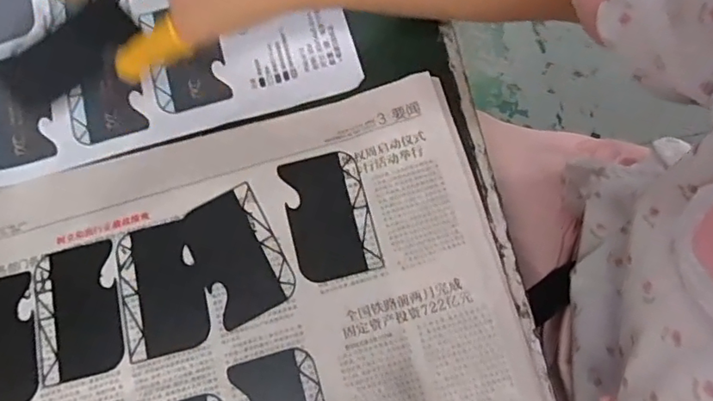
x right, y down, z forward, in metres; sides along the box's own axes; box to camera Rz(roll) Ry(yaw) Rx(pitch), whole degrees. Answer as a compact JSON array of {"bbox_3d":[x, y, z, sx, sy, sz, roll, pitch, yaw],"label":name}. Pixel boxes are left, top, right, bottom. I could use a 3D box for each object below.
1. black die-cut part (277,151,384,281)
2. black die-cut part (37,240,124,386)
[{"bbox_3d":[-0.018,0.009,0.357,0.053,0.004,0.082,-14,73,-3],"label":"black die-cut part"},{"bbox_3d":[-0.178,0.070,0.349,0.051,0.004,0.082,-13,73,-3],"label":"black die-cut part"}]

